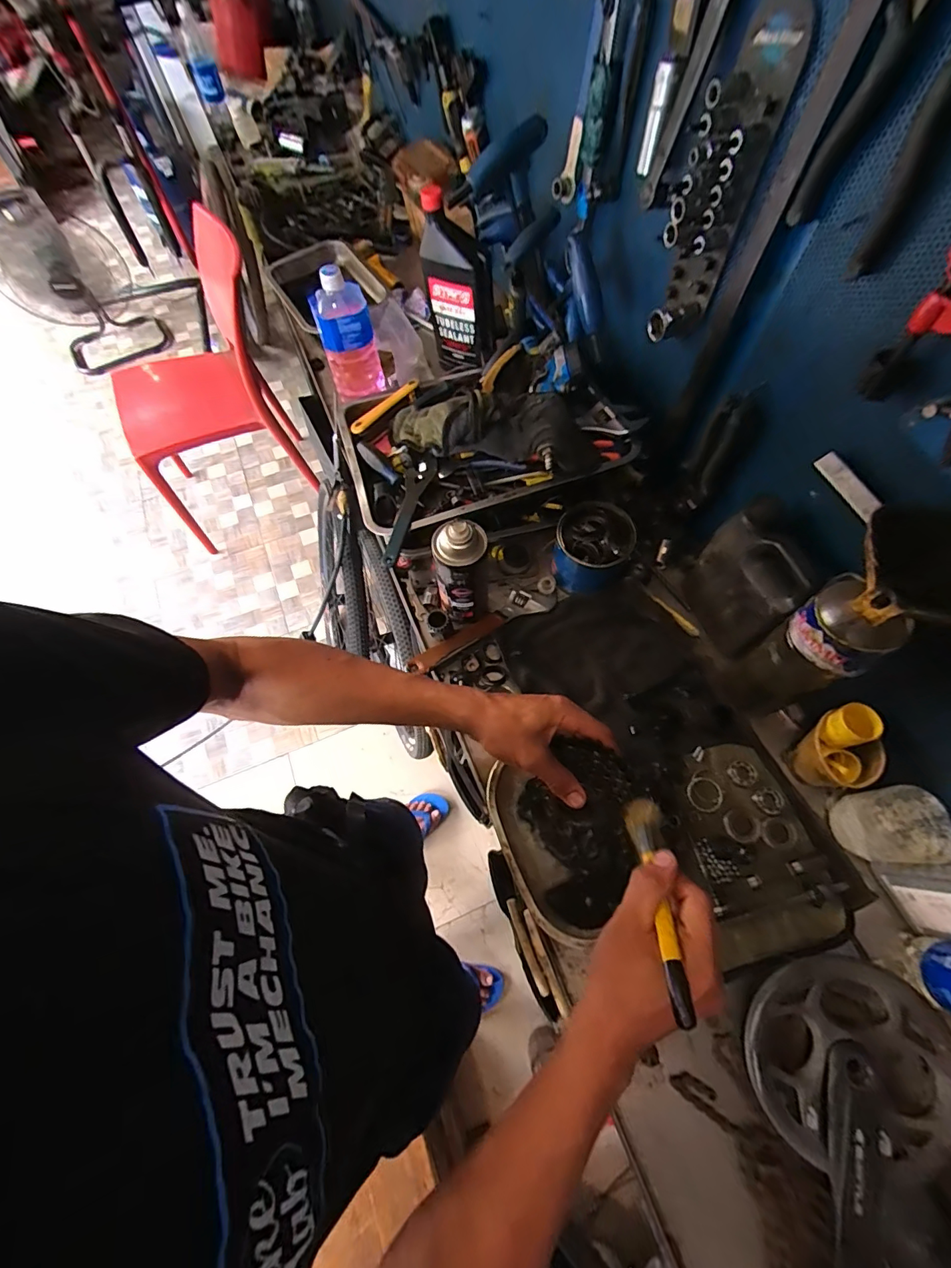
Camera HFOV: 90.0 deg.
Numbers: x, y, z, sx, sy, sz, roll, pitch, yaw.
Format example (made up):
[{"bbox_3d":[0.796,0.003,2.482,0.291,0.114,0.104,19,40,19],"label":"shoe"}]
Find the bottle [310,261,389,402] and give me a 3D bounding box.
[{"bbox_3d":[-0.200,-0.467,0.747,0.082,0.177,0.072,-9,66,-3],"label":"bottle"}]

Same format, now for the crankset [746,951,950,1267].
[{"bbox_3d":[0.355,0.435,0.428,0.175,0.040,0.249,-11,66,-4],"label":"crankset"}]

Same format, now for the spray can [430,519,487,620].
[{"bbox_3d":[-0.017,-0.077,0.593,0.062,0.181,0.059,0,66,1],"label":"spray can"}]

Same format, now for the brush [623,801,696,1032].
[{"bbox_3d":[0.139,0.191,0.353,0.026,0.016,0.172,6,24,5],"label":"brush"}]

